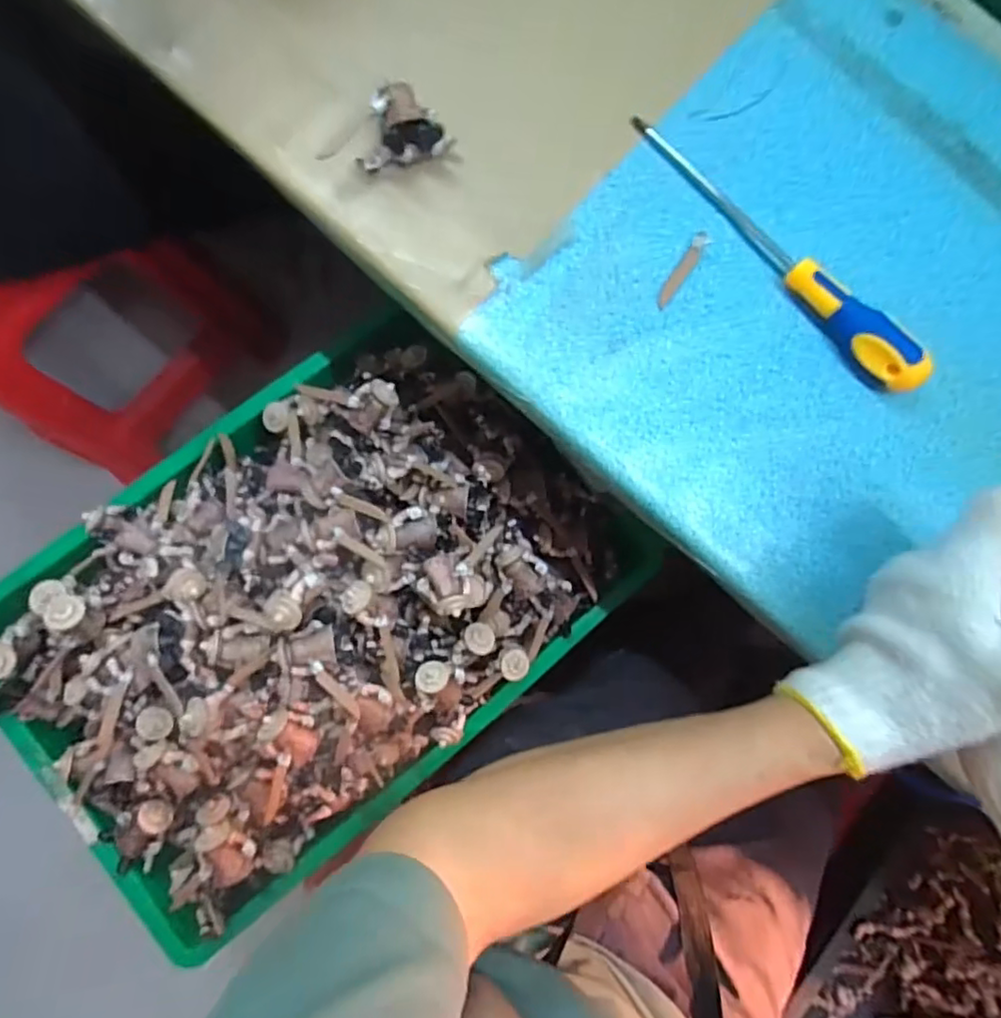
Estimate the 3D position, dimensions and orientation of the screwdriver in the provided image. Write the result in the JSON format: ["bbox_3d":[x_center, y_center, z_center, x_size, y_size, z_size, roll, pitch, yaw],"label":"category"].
[{"bbox_3d":[0.183,-0.173,0.398,0.025,0.030,0.247,-41,87,-5],"label":"screwdriver"}]

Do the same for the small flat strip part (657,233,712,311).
[{"bbox_3d":[0.121,-0.159,0.406,0.011,0.004,0.058,36,84,1],"label":"small flat strip part"}]

